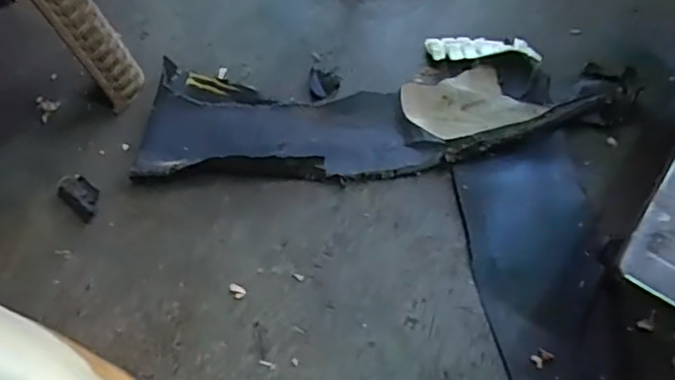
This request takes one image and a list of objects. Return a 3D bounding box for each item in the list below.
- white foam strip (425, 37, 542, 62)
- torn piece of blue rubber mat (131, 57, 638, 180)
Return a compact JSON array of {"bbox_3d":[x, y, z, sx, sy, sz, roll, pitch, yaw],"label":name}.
[{"bbox_3d":[0.172,-0.171,0.722,0.128,0.021,0.041,3,60,4],"label":"white foam strip"},{"bbox_3d":[0.054,-0.074,0.668,0.533,0.034,0.146,2,60,4],"label":"torn piece of blue rubber mat"}]

